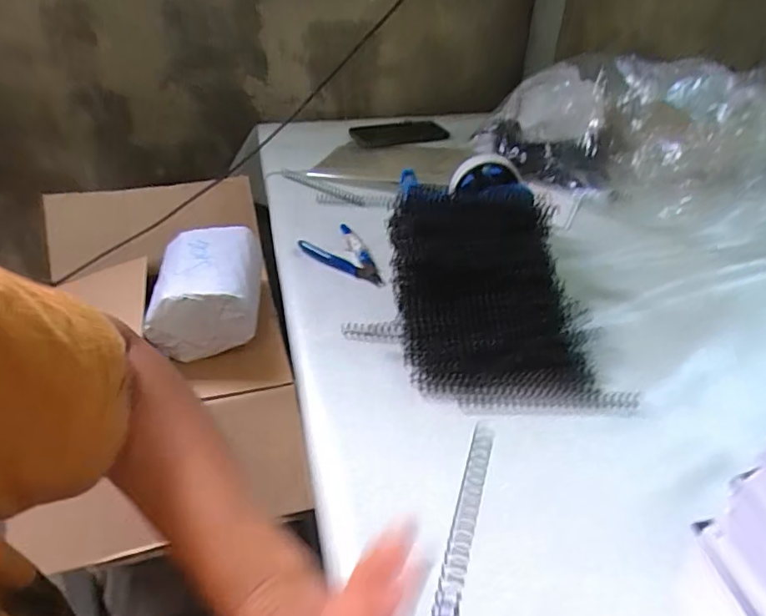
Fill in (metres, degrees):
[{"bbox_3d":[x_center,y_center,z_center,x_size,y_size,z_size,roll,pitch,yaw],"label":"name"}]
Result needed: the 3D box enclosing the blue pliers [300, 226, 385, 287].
[{"bbox_3d":[-0.036,-0.063,0.606,0.117,0.016,0.060,27,44,32],"label":"blue pliers"}]

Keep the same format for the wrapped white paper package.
[{"bbox_3d":[-0.218,-0.029,0.666,0.125,0.084,0.177,-5,36,-6],"label":"wrapped white paper package"}]

